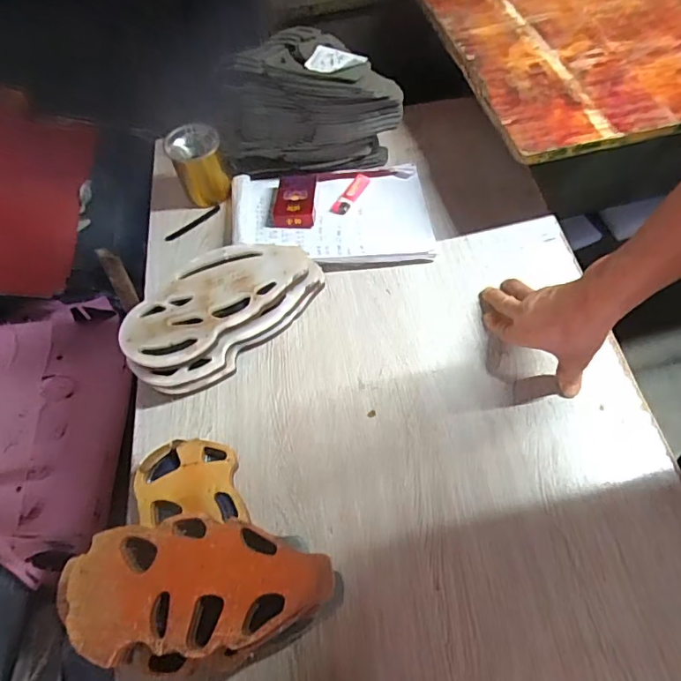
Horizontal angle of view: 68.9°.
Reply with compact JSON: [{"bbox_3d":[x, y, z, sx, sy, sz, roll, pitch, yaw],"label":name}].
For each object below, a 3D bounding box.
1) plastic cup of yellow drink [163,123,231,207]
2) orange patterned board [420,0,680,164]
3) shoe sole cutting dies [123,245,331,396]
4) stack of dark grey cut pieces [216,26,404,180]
[{"bbox_3d":[-0.205,-0.256,0.729,0.071,0.089,0.076,-1,60,2],"label":"plastic cup of yellow drink"},{"bbox_3d":[0.380,-0.465,0.711,0.460,0.023,0.478,-14,62,-5],"label":"orange patterned board"},{"bbox_3d":[-0.141,-0.038,0.609,0.246,0.076,0.118,-40,66,-18],"label":"shoe sole cutting dies"},{"bbox_3d":[-0.047,-0.344,0.731,0.267,0.163,0.134,2,60,4],"label":"stack of dark grey cut pieces"}]

